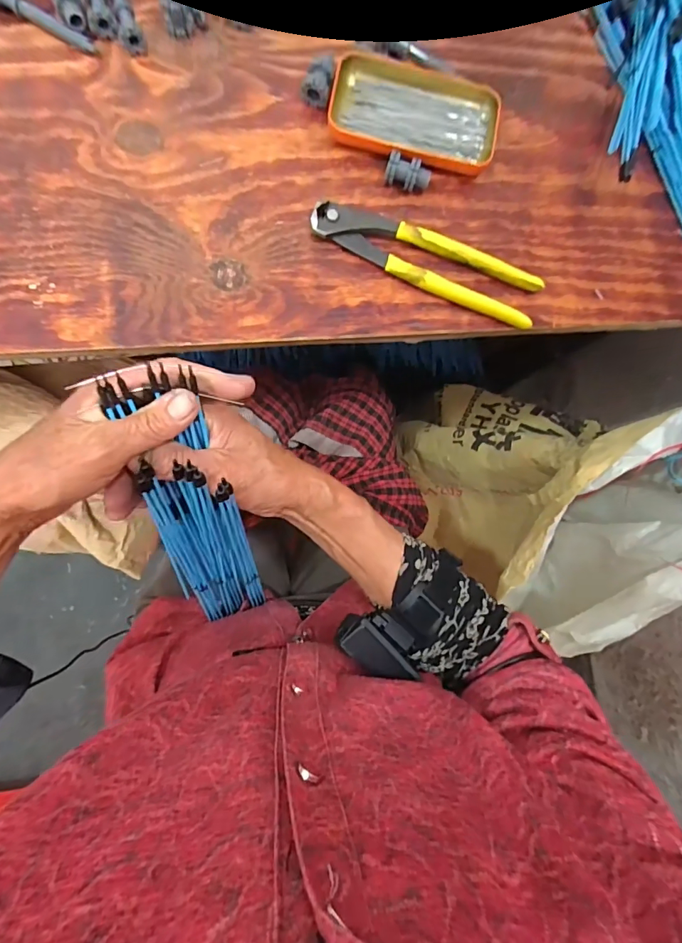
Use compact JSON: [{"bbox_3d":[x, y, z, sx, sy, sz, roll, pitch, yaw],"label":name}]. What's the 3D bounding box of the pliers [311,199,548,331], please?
[{"bbox_3d":[0.073,-0.180,0.378,0.199,0.018,0.047,22,83,-3],"label":"pliers"}]

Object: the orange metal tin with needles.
[{"bbox_3d":[0.065,-0.313,0.388,0.143,0.019,0.078,14,83,-4],"label":"orange metal tin with needles"}]

